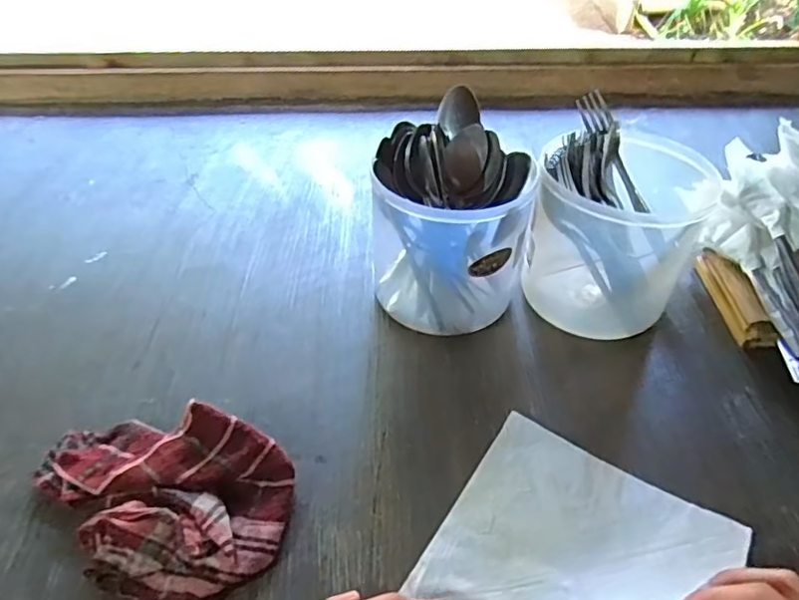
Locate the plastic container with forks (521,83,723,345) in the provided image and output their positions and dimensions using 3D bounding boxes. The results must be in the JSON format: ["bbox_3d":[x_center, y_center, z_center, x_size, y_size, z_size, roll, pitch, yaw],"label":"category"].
[{"bbox_3d":[0.192,-0.063,0.514,0.135,0.156,0.126,21,46,21],"label":"plastic container with forks"}]

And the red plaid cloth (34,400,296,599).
[{"bbox_3d":[-0.164,0.130,0.385,0.176,0.040,0.115,11,44,11],"label":"red plaid cloth"}]

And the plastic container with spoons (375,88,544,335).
[{"bbox_3d":[0.048,-0.072,0.522,0.138,0.157,0.147,8,43,8],"label":"plastic container with spoons"}]

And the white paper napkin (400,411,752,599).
[{"bbox_3d":[0.111,0.164,0.364,0.165,0.024,0.170,24,47,23],"label":"white paper napkin"}]

